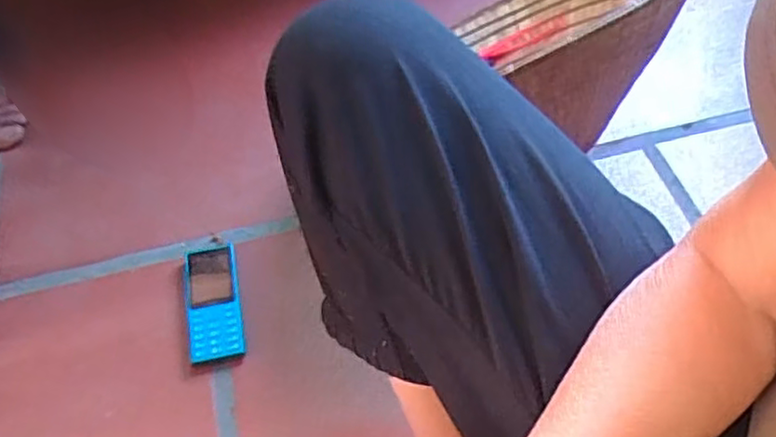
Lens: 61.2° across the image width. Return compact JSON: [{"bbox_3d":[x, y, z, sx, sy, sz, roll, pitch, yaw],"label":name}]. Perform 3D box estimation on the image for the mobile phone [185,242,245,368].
[{"bbox_3d":[-0.175,0.077,0.654,0.051,0.010,0.134,-11,56,-6],"label":"mobile phone"}]

